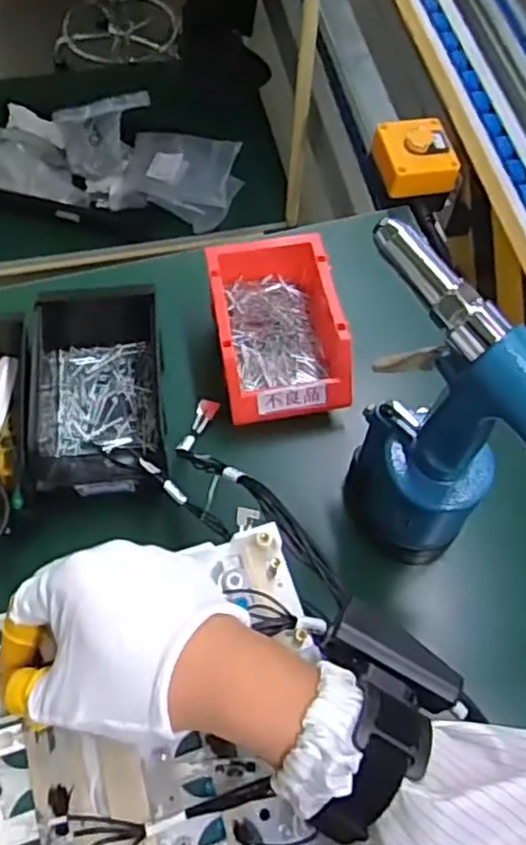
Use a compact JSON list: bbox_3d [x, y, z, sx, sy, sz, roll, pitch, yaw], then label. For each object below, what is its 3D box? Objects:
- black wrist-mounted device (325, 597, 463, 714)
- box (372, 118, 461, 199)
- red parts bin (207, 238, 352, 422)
[{"bbox_3d":[0.065,0.122,0.354,0.068,0.024,0.030,35,67,16],"label":"black wrist-mounted device"},{"bbox_3d":[0.165,-0.285,0.750,0.083,0.042,0.088,-10,63,-7],"label":"box"},{"bbox_3d":[0.010,-0.086,0.620,0.112,0.069,0.168,-9,63,-6],"label":"red parts bin"}]

